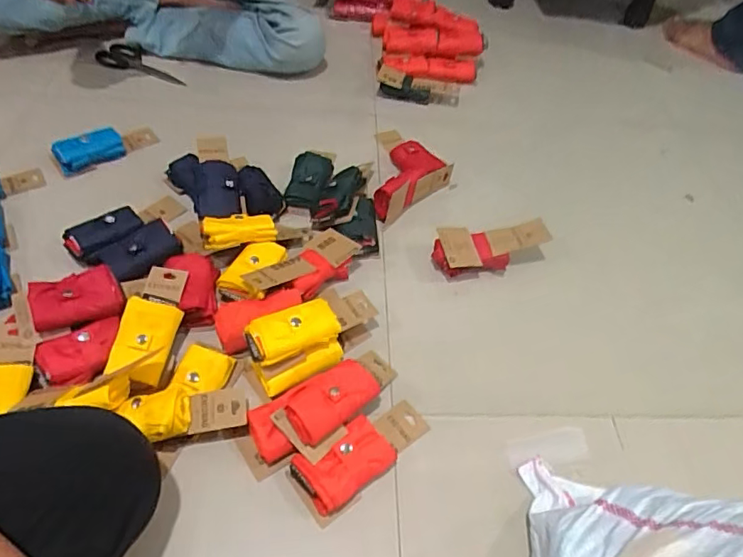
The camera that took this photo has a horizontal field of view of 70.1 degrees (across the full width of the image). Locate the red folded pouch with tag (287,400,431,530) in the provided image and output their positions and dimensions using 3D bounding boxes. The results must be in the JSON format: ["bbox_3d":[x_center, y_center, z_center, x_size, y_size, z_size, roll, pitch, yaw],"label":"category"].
[{"bbox_3d":[-0.006,0.188,0.577,0.159,0.040,0.067,-29,59,-26],"label":"red folded pouch with tag"}]

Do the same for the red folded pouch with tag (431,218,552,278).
[{"bbox_3d":[0.171,-0.040,0.766,0.167,0.051,0.066,-5,52,-10],"label":"red folded pouch with tag"}]

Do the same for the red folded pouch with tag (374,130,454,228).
[{"bbox_3d":[0.068,-0.181,0.864,0.124,0.066,0.235,7,50,-1],"label":"red folded pouch with tag"}]

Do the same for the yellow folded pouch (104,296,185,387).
[{"bbox_3d":[-0.258,0.071,0.602,0.064,0.017,0.092,12,66,0],"label":"yellow folded pouch"}]

